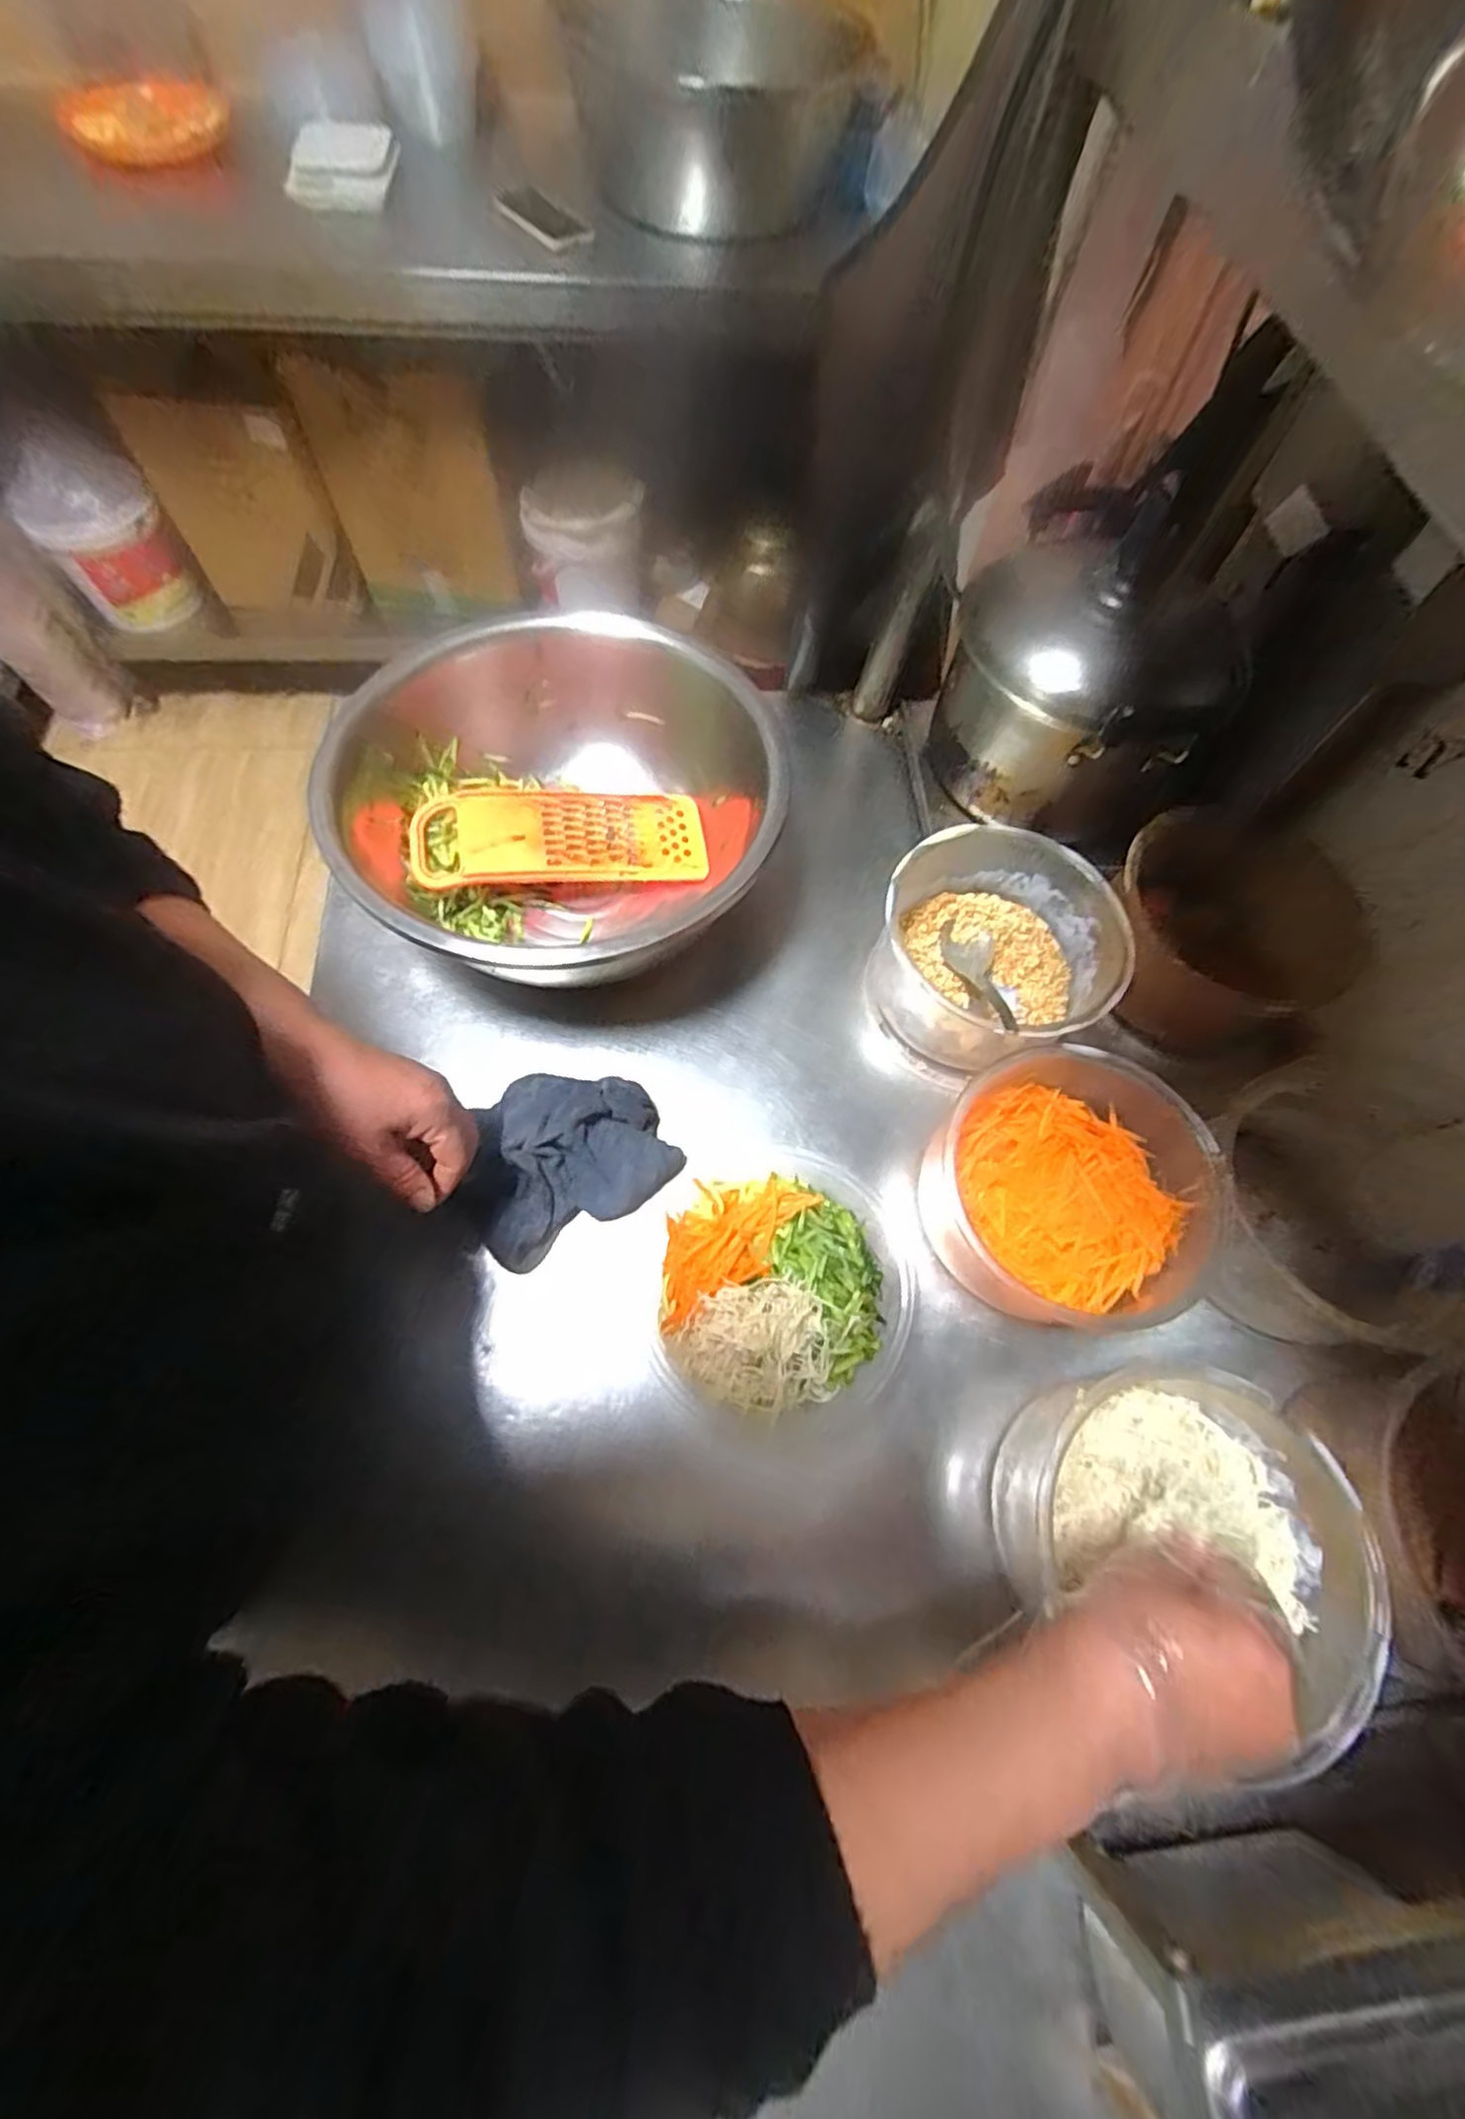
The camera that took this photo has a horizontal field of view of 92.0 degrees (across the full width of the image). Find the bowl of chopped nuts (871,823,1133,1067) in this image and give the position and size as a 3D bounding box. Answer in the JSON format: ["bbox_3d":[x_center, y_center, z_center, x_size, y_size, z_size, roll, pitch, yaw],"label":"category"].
[{"bbox_3d":[0.195,-0.084,0.550,0.160,0.100,0.174,1,67,-2],"label":"bowl of chopped nuts"}]

